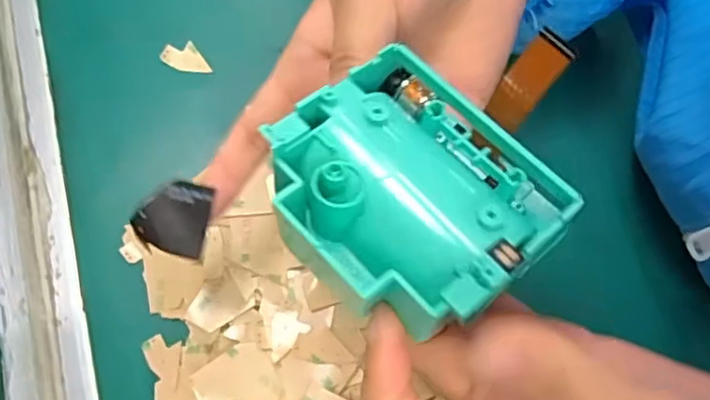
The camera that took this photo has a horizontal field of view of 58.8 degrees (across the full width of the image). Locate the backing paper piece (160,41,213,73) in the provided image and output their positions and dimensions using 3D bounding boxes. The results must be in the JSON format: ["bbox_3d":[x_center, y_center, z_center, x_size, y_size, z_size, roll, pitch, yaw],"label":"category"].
[{"bbox_3d":[-0.086,-0.074,0.324,0.027,0.004,0.015,13,80,5],"label":"backing paper piece"}]

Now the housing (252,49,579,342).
[{"bbox_3d":[0.015,-0.002,0.176,0.063,0.025,0.072,-40,77,-13],"label":"housing"}]

